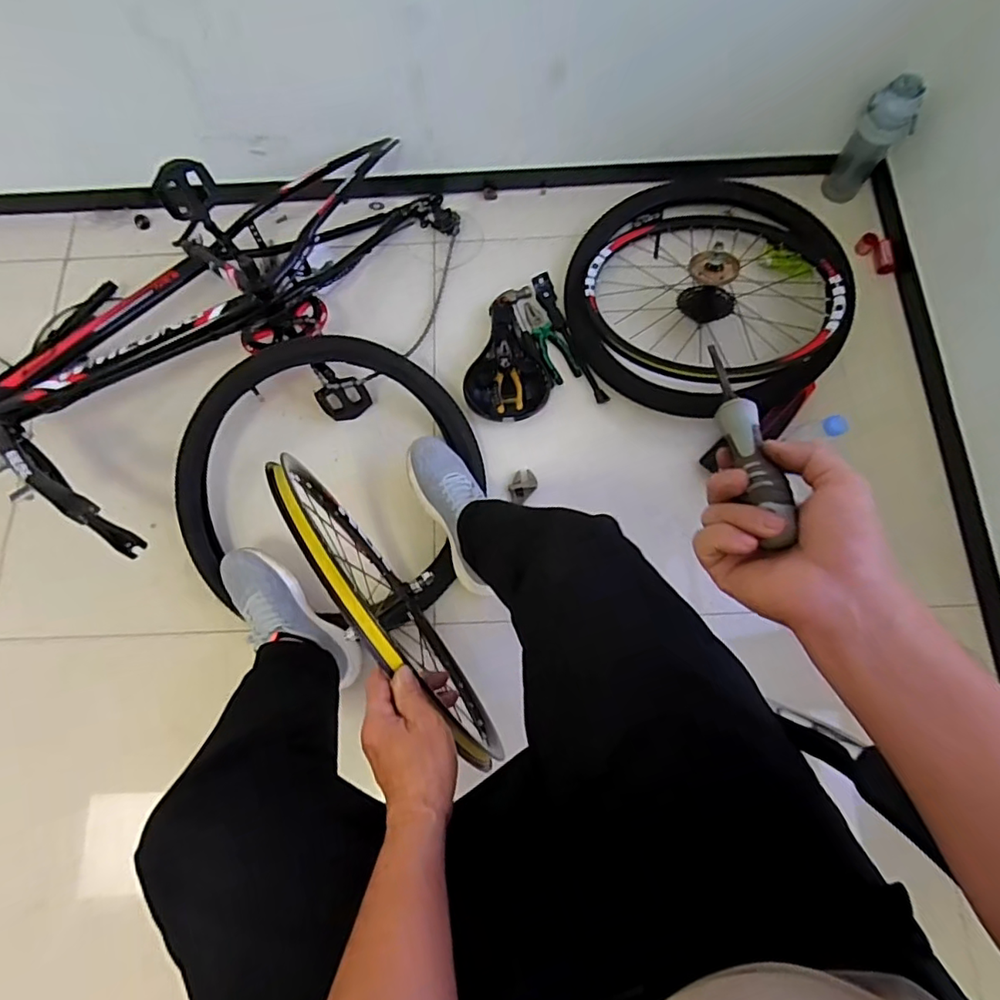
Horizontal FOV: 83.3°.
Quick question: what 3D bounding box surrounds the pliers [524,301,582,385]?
[{"bbox_3d":[0.098,-0.313,1.100,0.062,0.026,0.179,-21,75,-5],"label":"pliers"}]

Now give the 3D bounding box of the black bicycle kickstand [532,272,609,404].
[{"bbox_3d":[0.134,-0.316,1.104,0.037,0.025,0.287,-22,78,-6],"label":"black bicycle kickstand"}]

